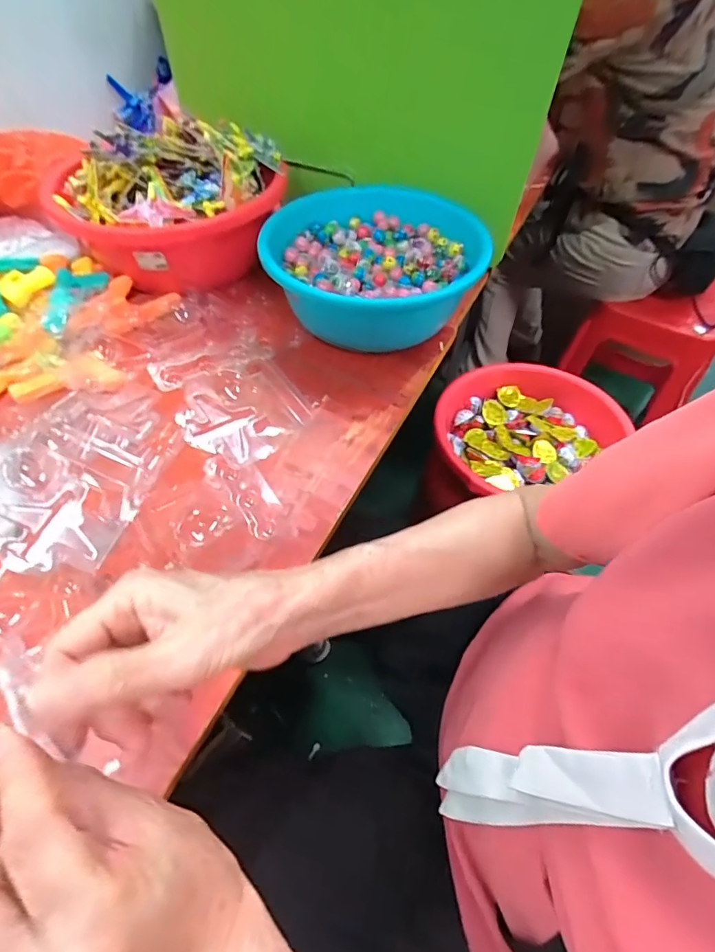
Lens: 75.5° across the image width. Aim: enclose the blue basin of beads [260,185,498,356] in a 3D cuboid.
[{"bbox_3d":[0.020,-0.261,0.603,0.261,0.110,0.267,0,54,0],"label":"blue basin of beads"}]

